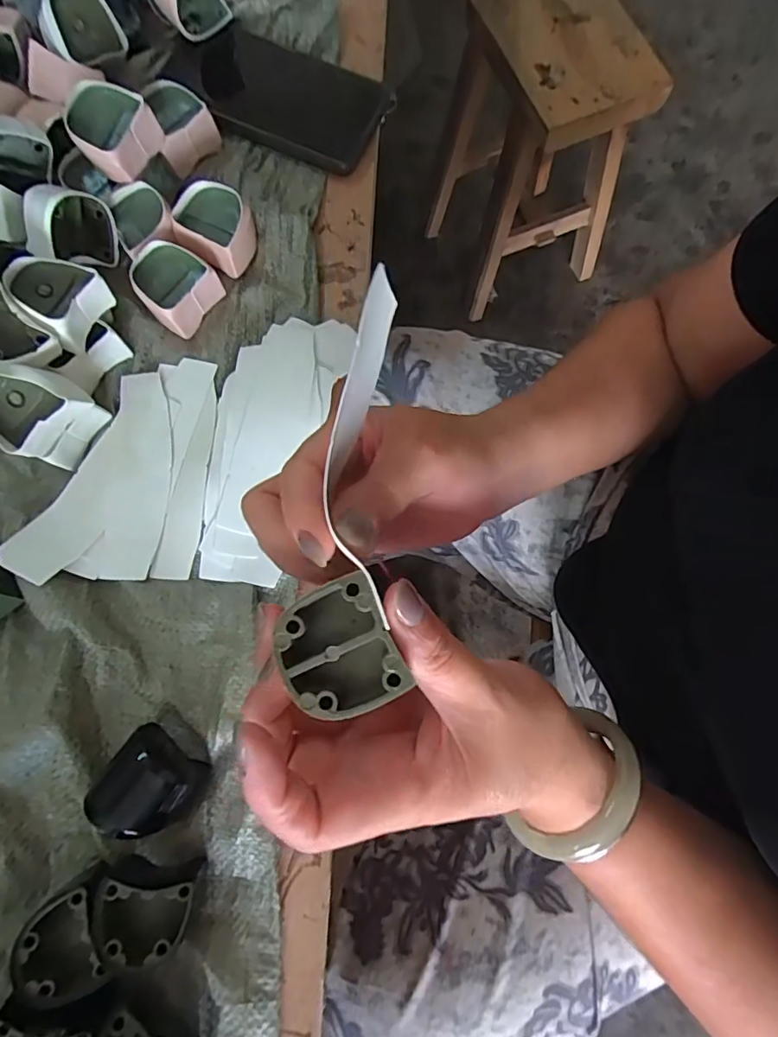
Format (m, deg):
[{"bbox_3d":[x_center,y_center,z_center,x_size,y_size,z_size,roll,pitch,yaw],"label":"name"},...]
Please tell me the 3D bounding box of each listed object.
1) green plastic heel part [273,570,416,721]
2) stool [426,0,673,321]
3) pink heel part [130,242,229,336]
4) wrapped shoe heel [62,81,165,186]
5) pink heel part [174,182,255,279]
[{"bbox_3d":[-0.018,0.046,0.178,0.038,0.020,0.041,-24,78,-3],"label":"green plastic heel part"},{"bbox_3d":[0.252,-0.646,0.915,0.268,0.430,0.305,-26,78,-4],"label":"stool"},{"bbox_3d":[-0.142,-0.155,0.333,0.042,0.028,0.045,40,82,10],"label":"pink heel part"},{"bbox_3d":[-0.180,-0.251,0.327,0.043,0.035,0.044,22,79,6],"label":"wrapped shoe heel"},{"bbox_3d":[-0.114,-0.197,0.339,0.048,0.029,0.044,28,80,8],"label":"pink heel part"}]

